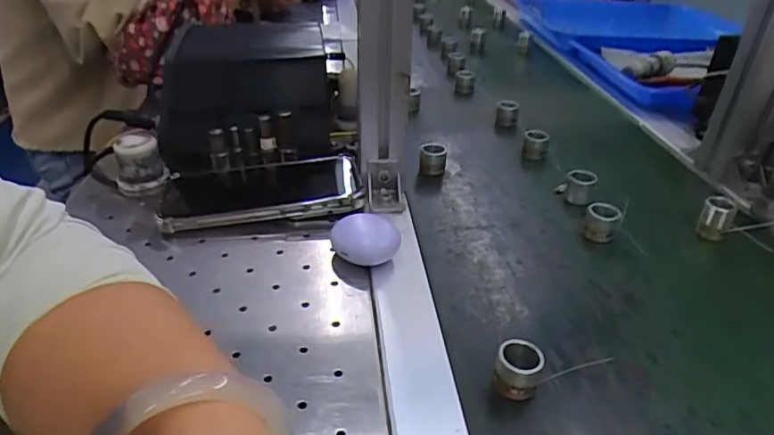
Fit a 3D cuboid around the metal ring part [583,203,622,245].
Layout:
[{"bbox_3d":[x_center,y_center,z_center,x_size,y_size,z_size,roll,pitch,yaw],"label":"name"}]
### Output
[{"bbox_3d":[0.173,0.005,0.435,0.024,0.028,0.020,15,35,18],"label":"metal ring part"}]

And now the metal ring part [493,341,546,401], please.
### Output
[{"bbox_3d":[0.075,0.087,0.308,0.024,0.024,0.025,13,35,16],"label":"metal ring part"}]

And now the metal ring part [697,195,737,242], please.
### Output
[{"bbox_3d":[0.267,0.001,0.437,0.022,0.031,0.023,23,38,28],"label":"metal ring part"}]

